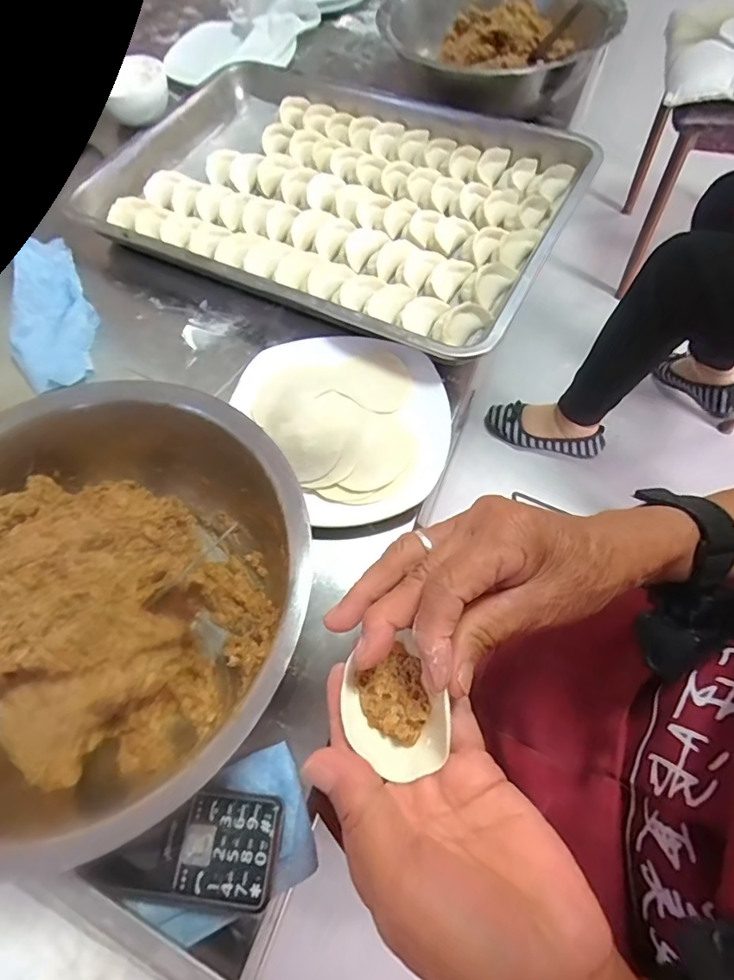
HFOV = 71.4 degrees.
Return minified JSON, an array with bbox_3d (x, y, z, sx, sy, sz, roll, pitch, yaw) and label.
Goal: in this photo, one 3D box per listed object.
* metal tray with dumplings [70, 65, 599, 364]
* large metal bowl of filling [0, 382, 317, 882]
[{"bbox_3d":[-0.039,-0.327,0.544,0.479,0.034,0.343,26,67,14],"label":"metal tray with dumplings"},{"bbox_3d":[-0.173,0.063,0.331,0.271,0.086,0.262,-1,63,2],"label":"large metal bowl of filling"}]

